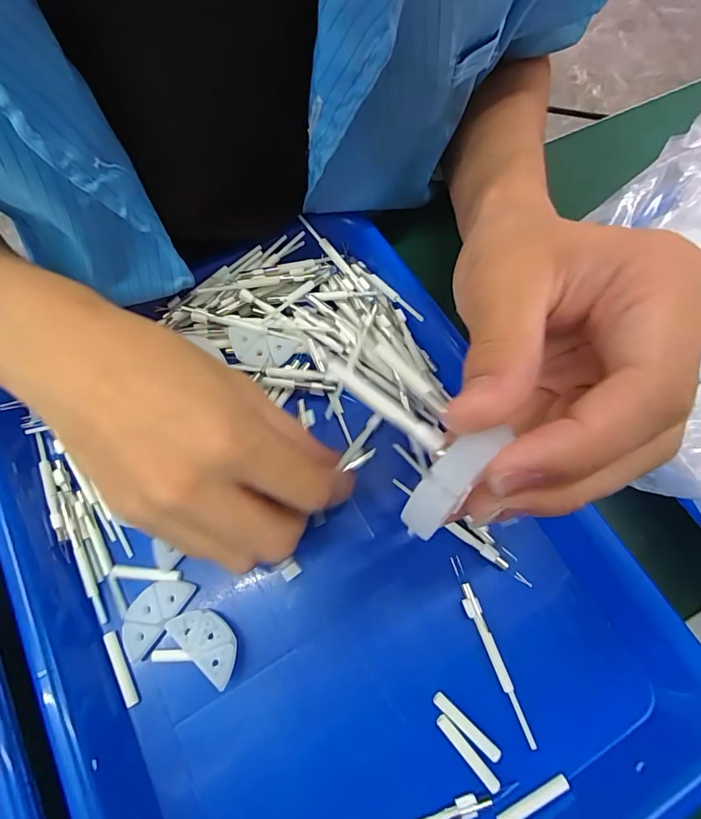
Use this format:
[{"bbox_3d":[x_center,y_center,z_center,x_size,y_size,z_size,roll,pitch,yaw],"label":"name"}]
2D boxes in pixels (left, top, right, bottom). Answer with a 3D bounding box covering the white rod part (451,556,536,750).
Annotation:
[{"bbox_3d":[0.064,0.110,0.205,0.007,0.004,0.082,-18,70,-6],"label":"white rod part"}]

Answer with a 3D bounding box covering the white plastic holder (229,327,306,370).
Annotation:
[{"bbox_3d":[-0.049,-0.033,0.255,0.043,0.004,0.022,12,85,-8],"label":"white plastic holder"}]

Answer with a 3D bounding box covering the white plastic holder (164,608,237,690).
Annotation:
[{"bbox_3d":[-0.066,0.106,0.204,0.038,0.004,0.019,35,64,20],"label":"white plastic holder"}]

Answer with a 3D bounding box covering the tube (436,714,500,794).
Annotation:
[{"bbox_3d":[0.051,0.149,0.190,0.006,0.004,0.034,-39,74,-13],"label":"tube"}]

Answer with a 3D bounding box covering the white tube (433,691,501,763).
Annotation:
[{"bbox_3d":[0.051,0.139,0.194,0.034,0.004,0.006,40,75,14],"label":"white tube"}]

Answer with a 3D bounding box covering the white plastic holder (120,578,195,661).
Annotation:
[{"bbox_3d":[-0.095,0.097,0.212,0.019,0.006,0.037,38,74,13],"label":"white plastic holder"}]

